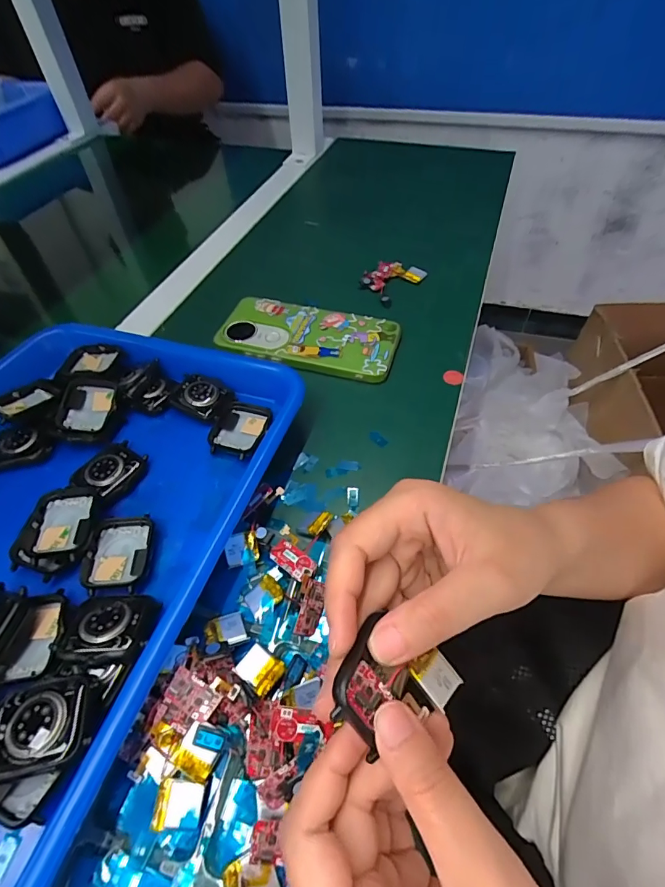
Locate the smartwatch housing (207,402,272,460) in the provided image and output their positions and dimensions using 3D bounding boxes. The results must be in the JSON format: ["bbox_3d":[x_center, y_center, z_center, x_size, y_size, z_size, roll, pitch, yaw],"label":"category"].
[{"bbox_3d":[-0.066,-0.009,0.314,0.038,0.011,0.046,10,53,11],"label":"smartwatch housing"}]

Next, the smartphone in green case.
[{"bbox_3d":[-0.021,-0.096,0.383,0.153,0.011,0.069,12,54,12],"label":"smartphone in green case"}]

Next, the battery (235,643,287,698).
[{"bbox_3d":[-0.036,0.114,0.220,0.021,0.004,0.018,26,58,21],"label":"battery"}]

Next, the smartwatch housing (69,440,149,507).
[{"bbox_3d":[-0.147,0.018,0.291,0.035,0.009,0.041,23,57,20],"label":"smartwatch housing"}]

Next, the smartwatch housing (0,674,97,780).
[{"bbox_3d":[-0.130,0.123,0.191,0.043,0.008,0.035,-9,52,-4],"label":"smartwatch housing"}]

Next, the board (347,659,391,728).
[{"bbox_3d":[0.013,0.090,0.158,0.015,0.004,0.015,45,56,0],"label":"board"}]

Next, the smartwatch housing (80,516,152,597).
[{"bbox_3d":[-0.125,0.064,0.255,0.033,0.008,0.045,-6,52,-2],"label":"smartwatch housing"}]

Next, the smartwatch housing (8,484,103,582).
[{"bbox_3d":[-0.161,0.050,0.259,0.040,0.012,0.053,-2,52,2],"label":"smartwatch housing"}]

